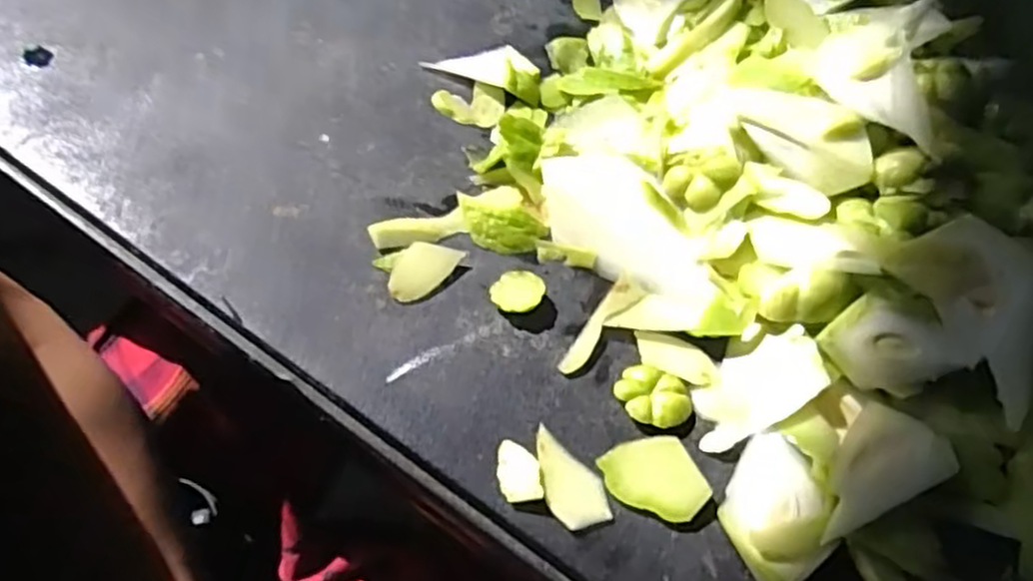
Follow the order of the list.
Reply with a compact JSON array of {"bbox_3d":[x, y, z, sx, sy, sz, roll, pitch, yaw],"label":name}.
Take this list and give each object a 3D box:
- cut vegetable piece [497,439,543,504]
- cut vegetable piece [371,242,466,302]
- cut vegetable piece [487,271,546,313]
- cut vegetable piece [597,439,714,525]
[{"bbox_3d":[0.001,0.085,0.346,0.019,0.006,0.029,-3,56,-9],"label":"cut vegetable piece"},{"bbox_3d":[-0.051,-0.013,0.406,0.045,0.007,0.033,-20,60,-20],"label":"cut vegetable piece"},{"bbox_3d":[0.001,0.000,0.402,0.027,0.012,0.028,3,55,-5],"label":"cut vegetable piece"},{"bbox_3d":[0.066,0.090,0.349,0.041,0.008,0.041,-18,59,-18],"label":"cut vegetable piece"}]

